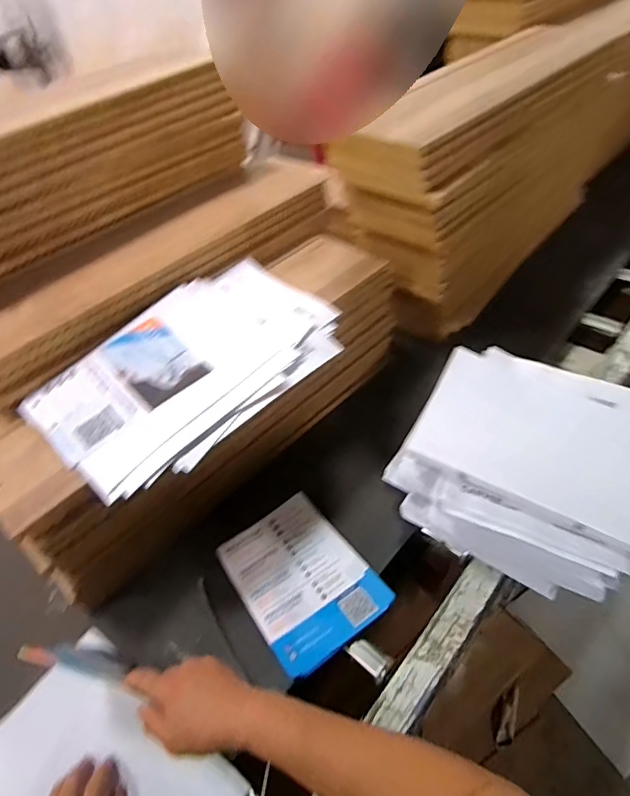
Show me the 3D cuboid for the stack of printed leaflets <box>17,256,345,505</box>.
[{"bbox_3d":[-0.160,-0.055,0.673,0.252,0.034,0.411,31,57,31],"label":"stack of printed leaflets"}]

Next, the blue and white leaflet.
[{"bbox_3d":[-0.020,0.241,0.662,0.158,0.018,0.210,-31,51,-21],"label":"blue and white leaflet"}]

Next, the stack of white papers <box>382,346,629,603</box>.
[{"bbox_3d":[0.283,0.080,0.680,0.311,0.112,0.293,18,51,22],"label":"stack of white papers"}]

